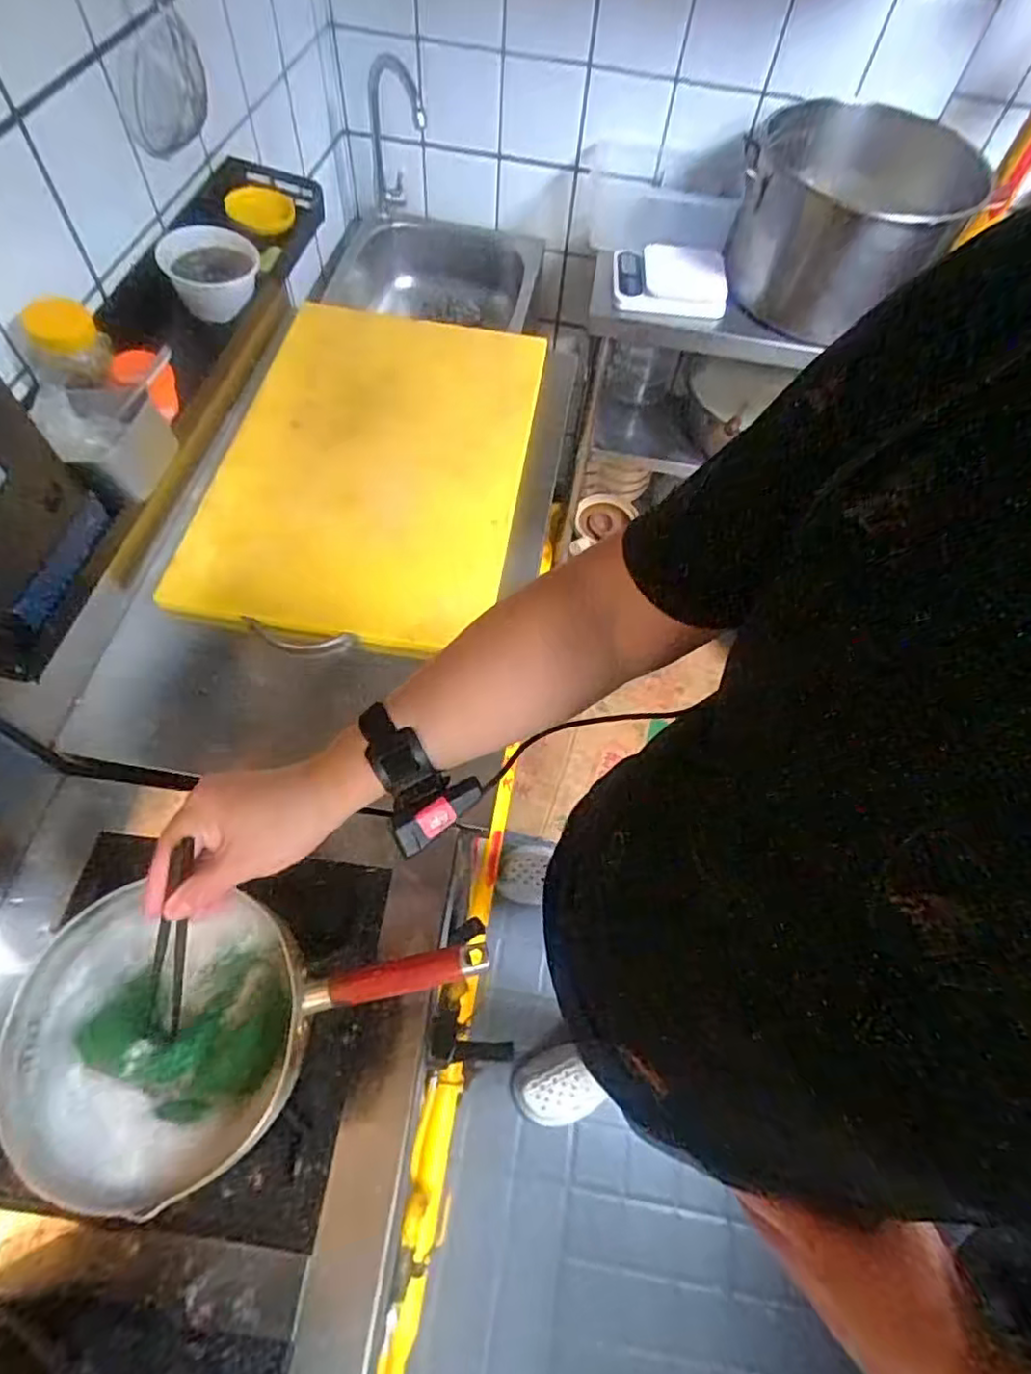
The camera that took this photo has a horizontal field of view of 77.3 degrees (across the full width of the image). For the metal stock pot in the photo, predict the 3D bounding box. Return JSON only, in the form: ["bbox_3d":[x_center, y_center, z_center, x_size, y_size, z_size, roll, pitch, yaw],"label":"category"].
[{"bbox_3d":[0.521,-0.747,1.036,0.320,0.193,0.300,14,62,3],"label":"metal stock pot"}]

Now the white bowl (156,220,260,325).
[{"bbox_3d":[-0.373,-0.514,0.800,0.111,0.068,0.111,2,62,-3],"label":"white bowl"}]

